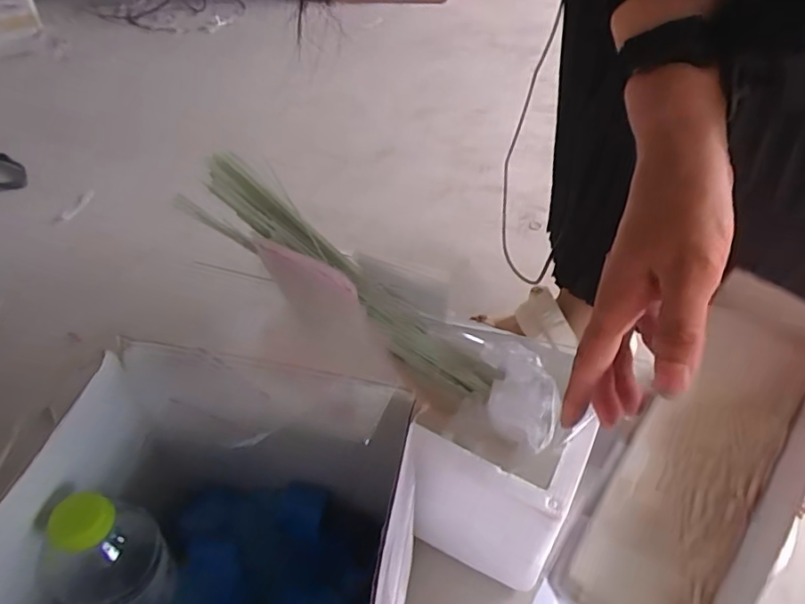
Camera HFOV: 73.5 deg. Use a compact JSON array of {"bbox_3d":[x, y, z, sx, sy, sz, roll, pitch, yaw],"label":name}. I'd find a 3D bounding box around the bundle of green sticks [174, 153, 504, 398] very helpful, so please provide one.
[{"bbox_3d":[-0.054,-0.012,0.503,0.323,0.036,0.053,39,48,-6],"label":"bundle of green sticks"}]

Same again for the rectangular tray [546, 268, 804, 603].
[{"bbox_3d":[0.180,0.086,0.312,0.088,0.035,0.233,29,77,27],"label":"rectangular tray"}]

